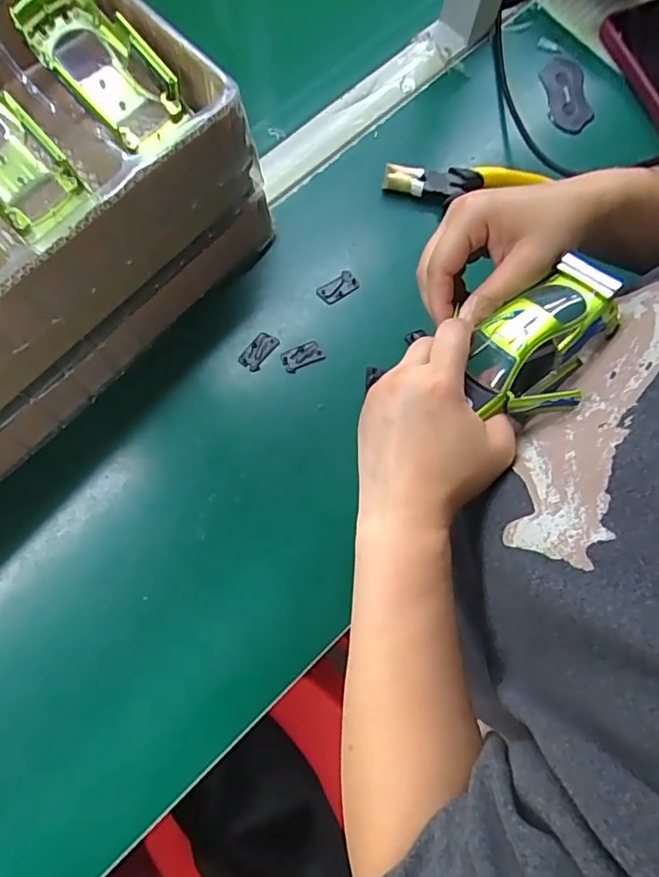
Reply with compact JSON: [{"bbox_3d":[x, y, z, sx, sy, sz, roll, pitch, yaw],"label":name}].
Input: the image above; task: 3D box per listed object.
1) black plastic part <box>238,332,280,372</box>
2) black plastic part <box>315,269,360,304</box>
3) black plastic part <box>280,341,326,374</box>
[{"bbox_3d":[-0.058,-0.072,0.451,0.019,0.004,0.035,37,76,7],"label":"black plastic part"},{"bbox_3d":[0.008,-0.128,0.467,0.034,0.004,0.019,-37,80,-11],"label":"black plastic part"},{"bbox_3d":[-0.022,-0.068,0.452,0.034,0.004,0.019,-24,78,-9],"label":"black plastic part"}]

